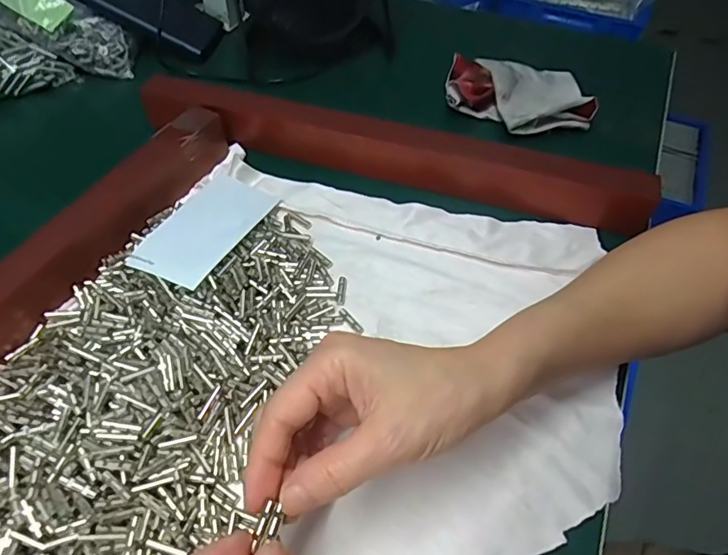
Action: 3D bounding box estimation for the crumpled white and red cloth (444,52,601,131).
[{"bbox_3d":[0.136,-0.167,0.461,0.120,0.034,0.103,12,53,6],"label":"crumpled white and red cloth"}]

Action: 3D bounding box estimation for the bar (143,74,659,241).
[{"bbox_3d":[0.013,-0.102,0.396,0.384,0.042,0.031,15,53,9],"label":"bar"}]

